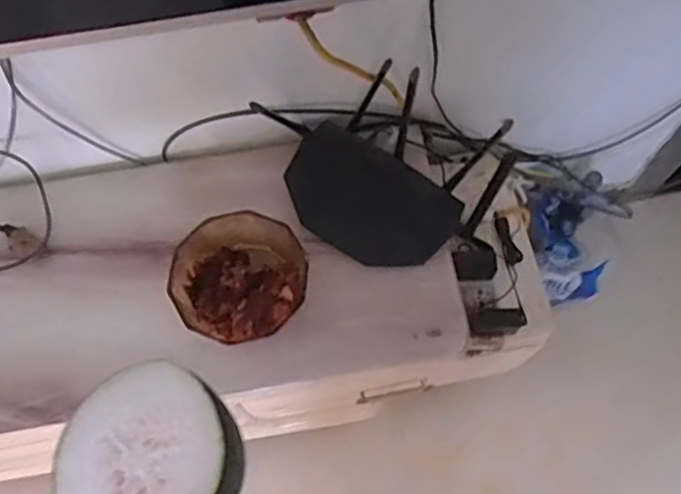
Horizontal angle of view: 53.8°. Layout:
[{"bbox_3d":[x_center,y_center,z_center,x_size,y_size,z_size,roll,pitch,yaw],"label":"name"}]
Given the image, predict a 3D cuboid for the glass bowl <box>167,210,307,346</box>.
[{"bbox_3d":[-0.121,0.040,0.821,0.154,0.056,0.153,2,68,0],"label":"glass bowl"}]

